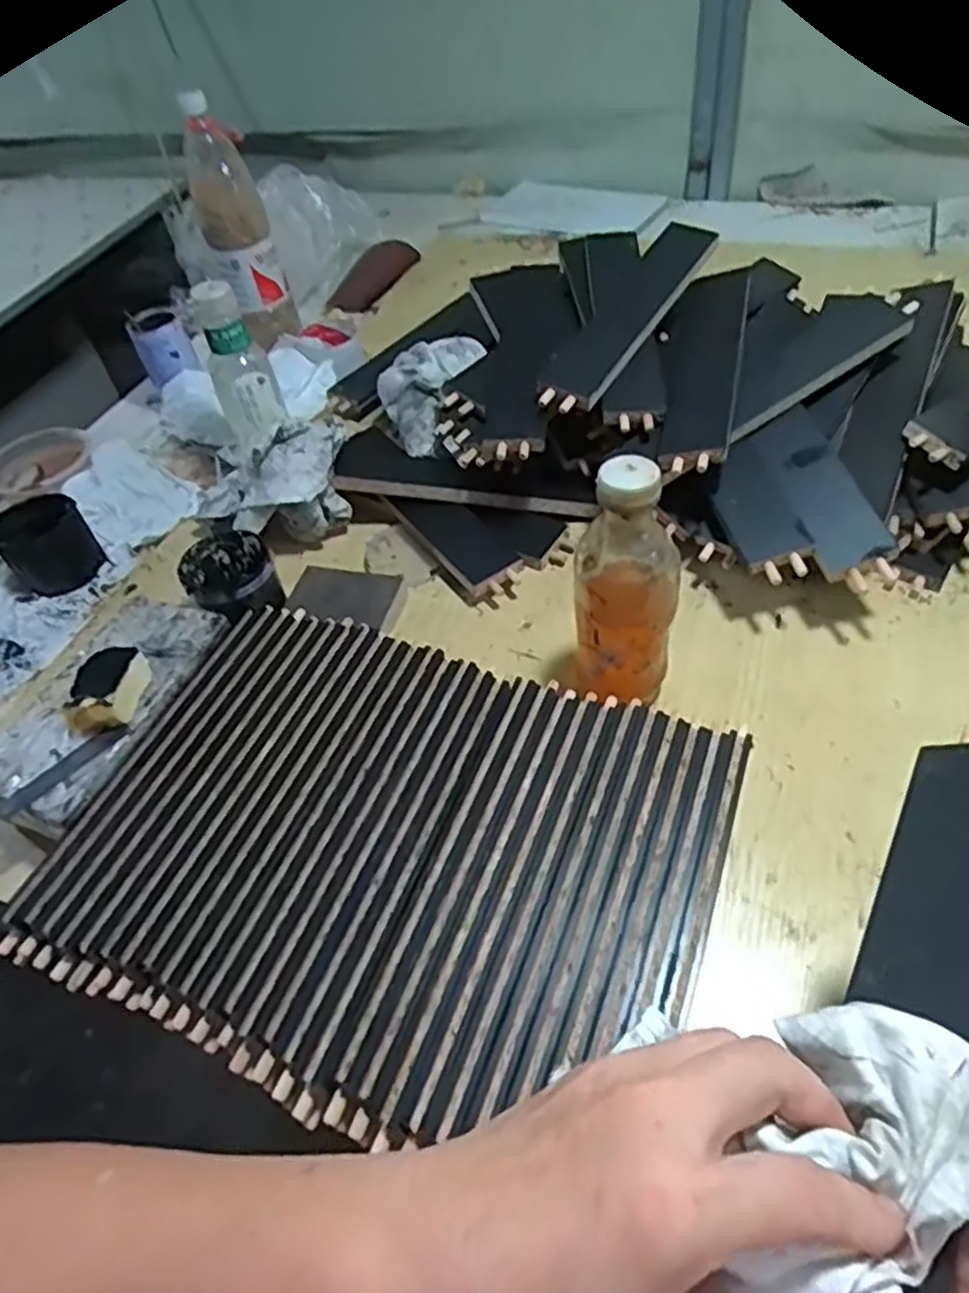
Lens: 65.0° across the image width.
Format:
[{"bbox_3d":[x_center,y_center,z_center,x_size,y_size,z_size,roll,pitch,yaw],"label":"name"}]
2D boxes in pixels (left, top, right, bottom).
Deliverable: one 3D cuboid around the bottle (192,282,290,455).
[{"bbox_3d":[-0.254,-0.288,0.787,0.062,0.156,0.061,-21,50,-9],"label":"bottle"}]

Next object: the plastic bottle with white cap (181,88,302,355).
[{"bbox_3d":[-0.331,-0.560,1.026,0.094,0.295,0.094,-28,28,-21],"label":"plastic bottle with white cap"}]

